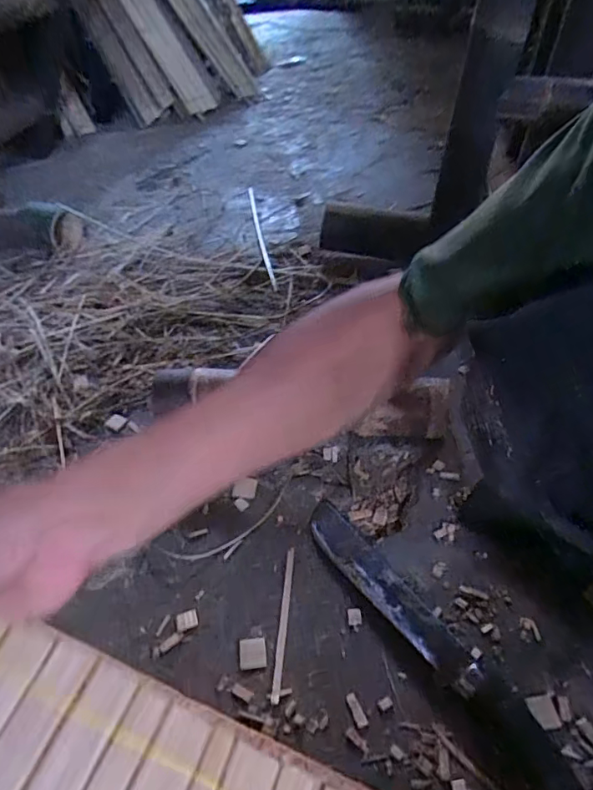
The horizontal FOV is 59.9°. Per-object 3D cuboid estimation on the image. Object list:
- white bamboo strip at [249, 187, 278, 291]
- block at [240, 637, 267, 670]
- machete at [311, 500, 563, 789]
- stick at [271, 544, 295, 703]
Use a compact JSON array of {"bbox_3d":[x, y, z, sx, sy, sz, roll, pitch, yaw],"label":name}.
[{"bbox_3d":[-0.067,-0.301,0.948,0.013,0.005,0.366,-8,48,-7],"label":"white bamboo strip"},{"bbox_3d":[-0.039,0.229,0.458,0.023,0.004,0.025,-7,48,-6],"label":"block"},{"bbox_3d":[0.115,0.215,0.453,0.055,0.030,0.325,-24,52,-20],"label":"machete"},{"bbox_3d":[-0.011,0.209,0.481,0.008,0.007,0.138,5,48,4],"label":"stick"}]

